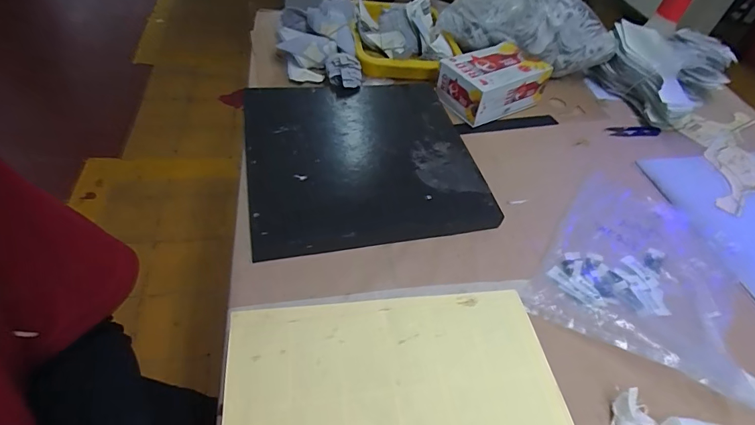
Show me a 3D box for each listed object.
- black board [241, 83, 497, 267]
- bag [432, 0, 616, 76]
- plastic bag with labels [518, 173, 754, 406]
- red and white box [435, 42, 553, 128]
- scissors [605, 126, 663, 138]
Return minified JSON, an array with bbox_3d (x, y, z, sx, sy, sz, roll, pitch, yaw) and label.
[{"bbox_3d":[-0.024,-0.081,0.578,0.309,0.036,0.300,-8,51,-13],"label":"black board"},{"bbox_3d":[0.266,-0.359,0.690,0.313,0.175,0.106,17,50,5],"label":"bag"},{"bbox_3d":[0.348,0.065,0.498,0.252,0.031,0.282,27,52,16],"label":"plastic bag with labels"},{"bbox_3d":[0.193,-0.221,0.696,0.160,0.079,0.107,-20,54,-22],"label":"red and white box"},{"bbox_3d":[0.455,-0.144,0.715,0.101,0.005,0.028,-2,50,-8],"label":"scissors"}]

